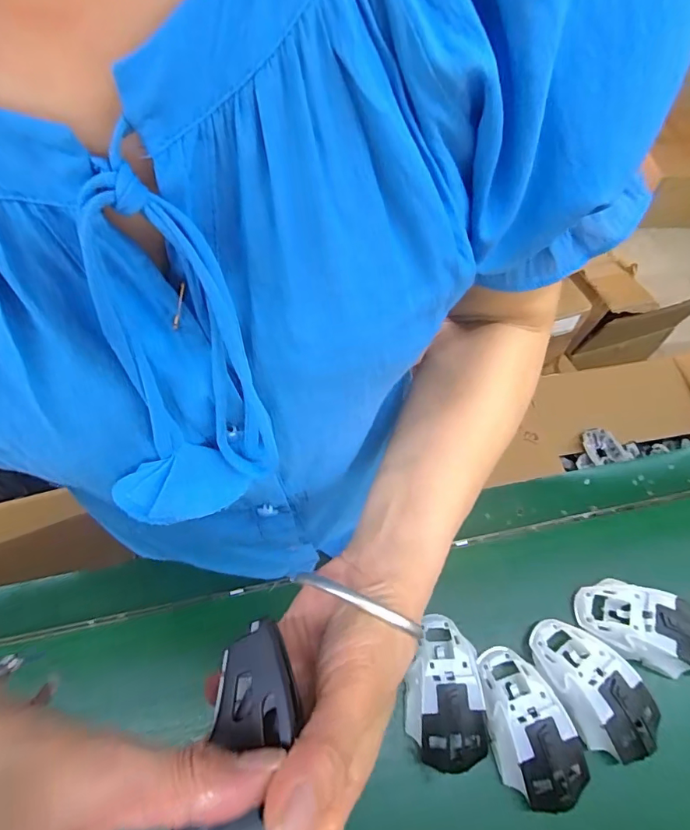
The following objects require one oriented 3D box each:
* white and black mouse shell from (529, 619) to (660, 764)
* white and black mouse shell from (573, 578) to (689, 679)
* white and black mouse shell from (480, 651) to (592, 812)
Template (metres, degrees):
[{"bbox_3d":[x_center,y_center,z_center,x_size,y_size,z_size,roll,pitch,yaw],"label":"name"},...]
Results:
[{"bbox_3d":[0.213,0.233,0.402,0.071,0.036,0.115,-27,60,-16],"label":"white and black mouse shell"},{"bbox_3d":[0.275,0.191,0.428,0.111,0.030,0.063,25,61,17],"label":"white and black mouse shell"},{"bbox_3d":[0.151,0.256,0.390,0.064,0.033,0.115,-15,58,-8],"label":"white and black mouse shell"}]

